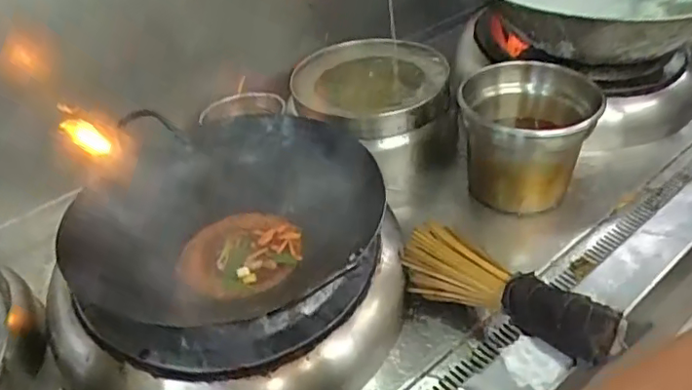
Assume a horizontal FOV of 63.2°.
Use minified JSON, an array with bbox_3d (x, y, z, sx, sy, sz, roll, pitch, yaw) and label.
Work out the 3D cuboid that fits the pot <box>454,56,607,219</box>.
[{"bbox_3d":[0.318,-0.104,1.017,0.225,0.202,0.246,-2,37,7],"label":"pot"}]

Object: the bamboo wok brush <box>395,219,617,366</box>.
[{"bbox_3d":[0.219,0.135,0.795,0.309,0.073,0.115,21,45,33],"label":"bamboo wok brush"}]

